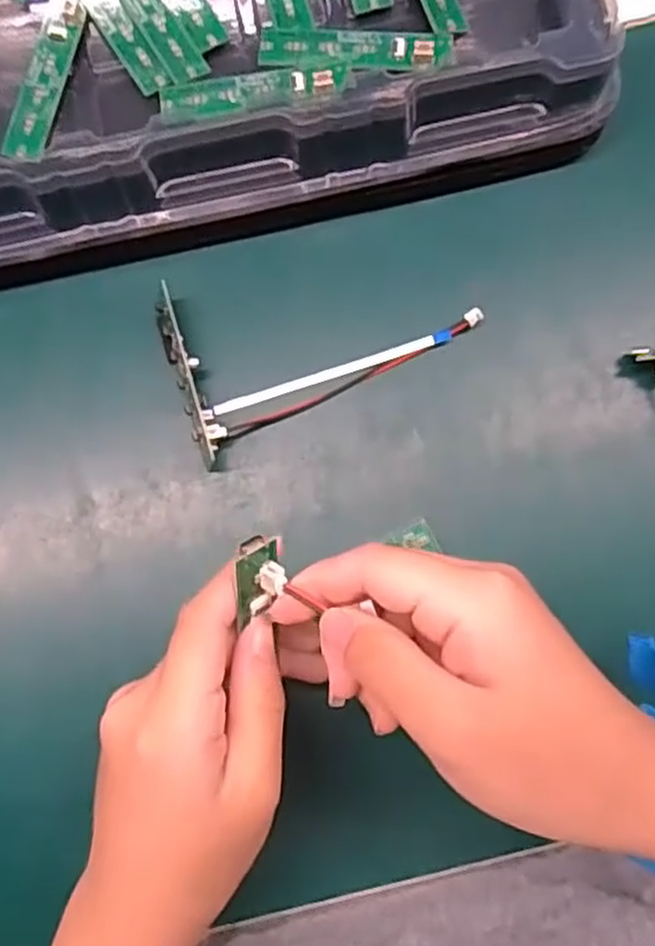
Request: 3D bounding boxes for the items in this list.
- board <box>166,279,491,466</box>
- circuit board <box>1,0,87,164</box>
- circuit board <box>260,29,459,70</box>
[{"bbox_3d":[-0.009,-0.067,0.325,0.136,0.024,0.072,-28,81,-2],"label":"board"},{"bbox_3d":[-0.123,-0.175,0.318,0.018,0.004,0.084,12,82,4],"label":"circuit board"},{"bbox_3d":[0.012,-0.184,0.316,0.082,0.005,0.022,6,73,7],"label":"circuit board"}]

